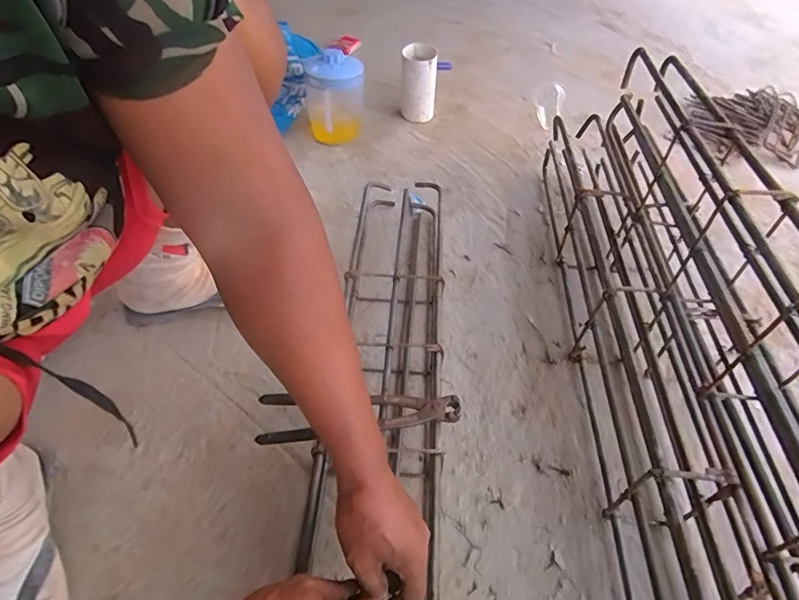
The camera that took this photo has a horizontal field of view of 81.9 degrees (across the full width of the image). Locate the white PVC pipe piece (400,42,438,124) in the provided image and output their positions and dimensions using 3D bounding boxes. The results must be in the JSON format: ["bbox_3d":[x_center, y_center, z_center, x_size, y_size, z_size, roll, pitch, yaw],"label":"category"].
[{"bbox_3d":[0.045,-0.495,1.075,0.081,0.161,0.085,0,49,-1],"label":"white PVC pipe piece"}]

